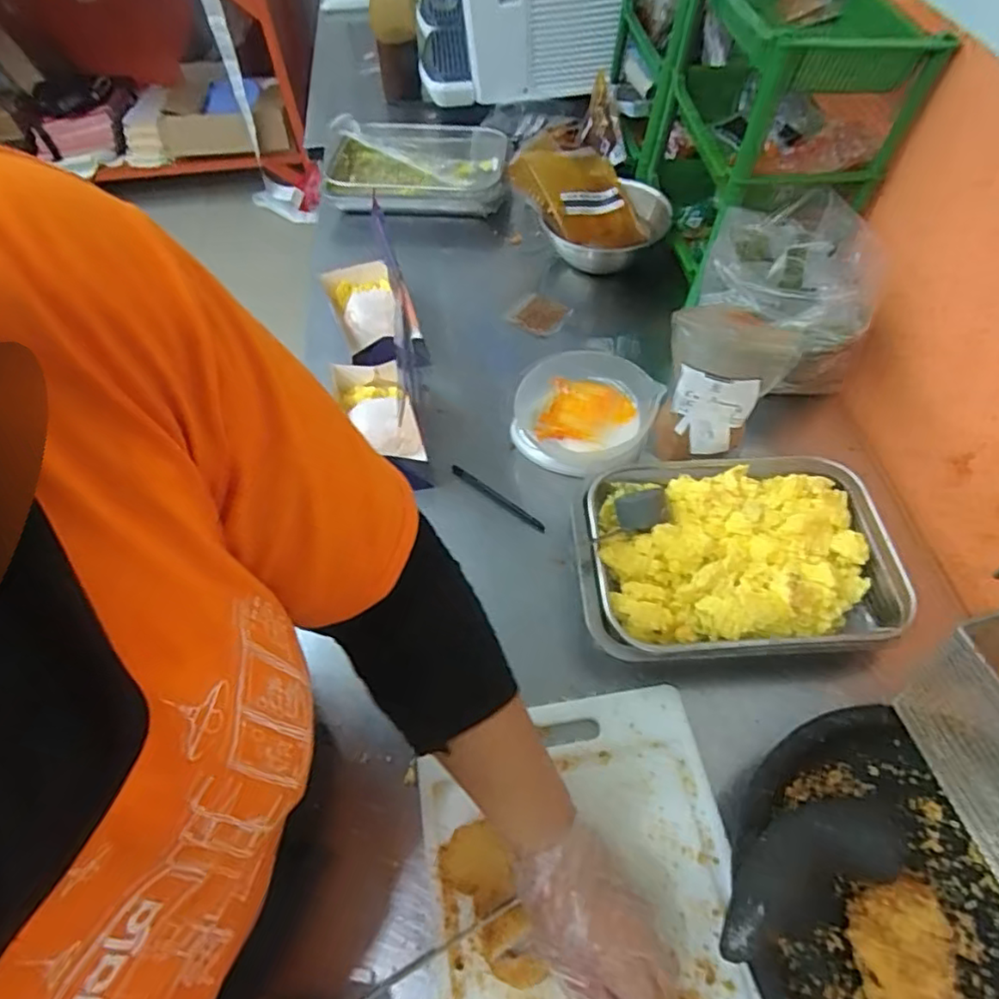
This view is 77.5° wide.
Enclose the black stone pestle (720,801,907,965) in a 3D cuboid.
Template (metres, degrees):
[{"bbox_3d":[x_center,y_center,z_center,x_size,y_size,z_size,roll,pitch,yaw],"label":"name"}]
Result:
[{"bbox_3d":[0.212,0.259,0.442,0.152,0.041,0.058,-19,57,-11],"label":"black stone pestle"}]

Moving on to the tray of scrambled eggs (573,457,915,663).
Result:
[{"bbox_3d":[0.230,0.061,0.627,0.290,0.070,0.209,-1,55,1],"label":"tray of scrambled eggs"}]

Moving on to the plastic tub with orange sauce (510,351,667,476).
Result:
[{"bbox_3d":[0.095,-0.089,0.714,0.156,0.079,0.139,14,57,11],"label":"plastic tub with orange sauce"}]

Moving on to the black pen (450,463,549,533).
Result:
[{"bbox_3d":[-0.001,-0.001,0.714,0.135,0.012,0.014,34,63,22],"label":"black pen"}]

